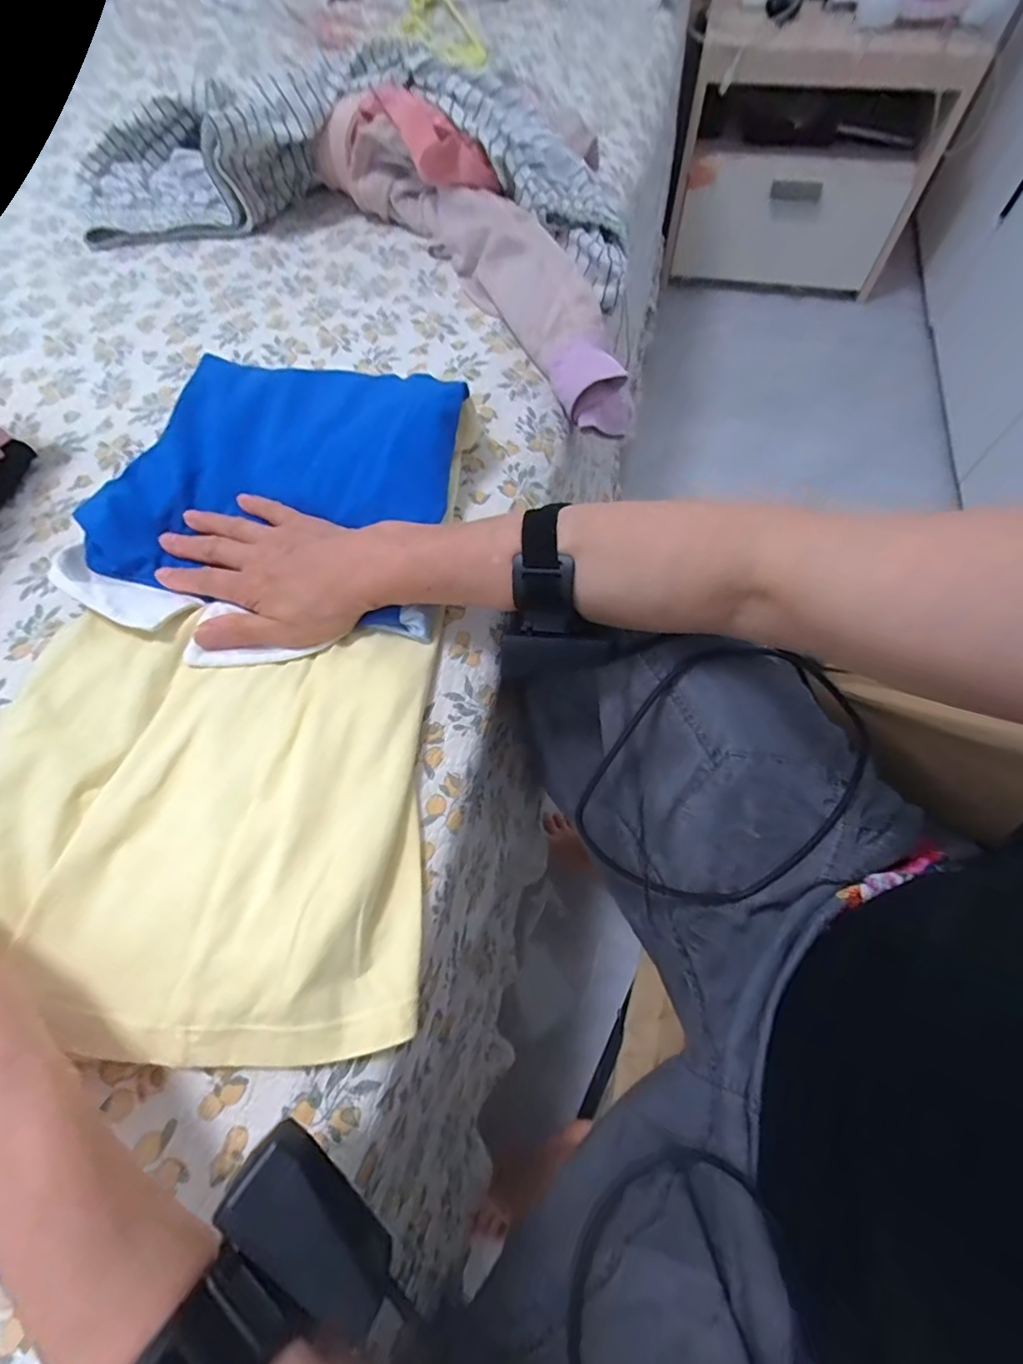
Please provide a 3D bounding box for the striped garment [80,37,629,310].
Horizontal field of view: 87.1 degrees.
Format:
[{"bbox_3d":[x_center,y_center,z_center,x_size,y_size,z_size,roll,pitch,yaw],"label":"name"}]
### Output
[{"bbox_3d":[-0.175,-0.560,0.569,0.617,0.114,0.223,9,67,7],"label":"striped garment"}]

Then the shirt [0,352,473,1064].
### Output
[{"bbox_3d":[-0.184,-0.022,0.332,0.281,0.059,0.424,3,65,0],"label":"shirt"}]

